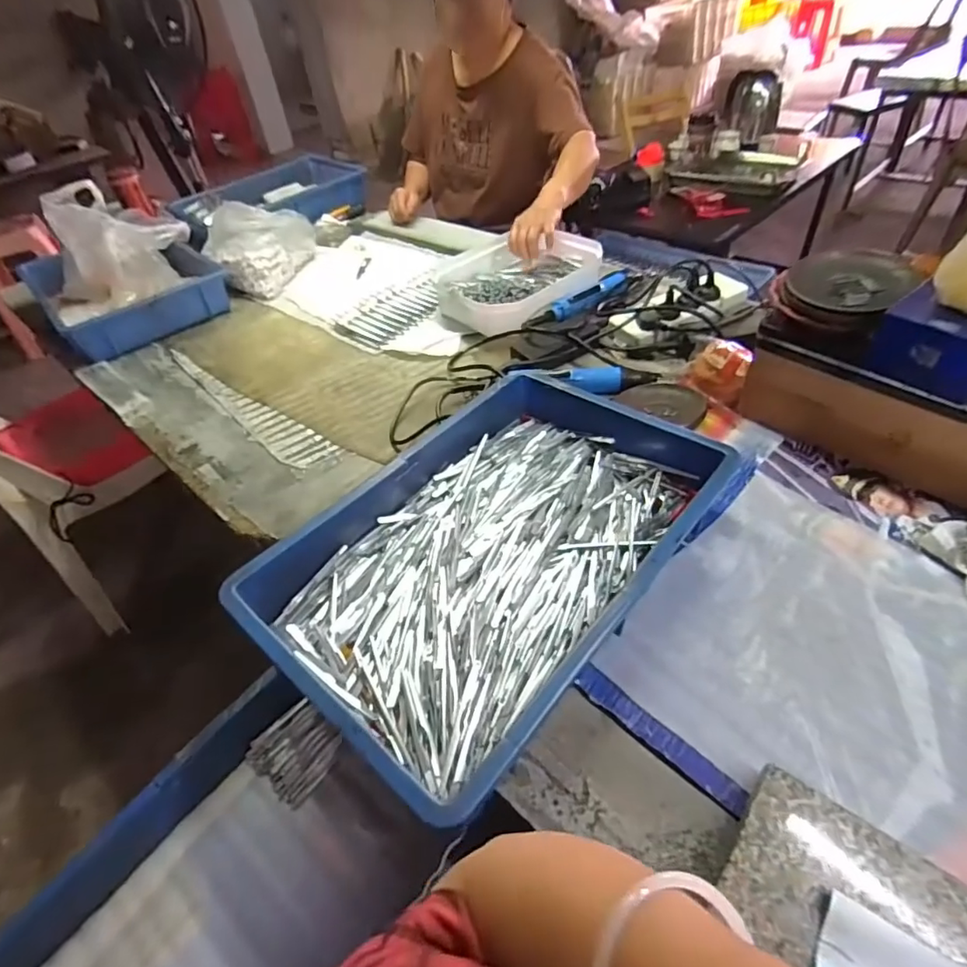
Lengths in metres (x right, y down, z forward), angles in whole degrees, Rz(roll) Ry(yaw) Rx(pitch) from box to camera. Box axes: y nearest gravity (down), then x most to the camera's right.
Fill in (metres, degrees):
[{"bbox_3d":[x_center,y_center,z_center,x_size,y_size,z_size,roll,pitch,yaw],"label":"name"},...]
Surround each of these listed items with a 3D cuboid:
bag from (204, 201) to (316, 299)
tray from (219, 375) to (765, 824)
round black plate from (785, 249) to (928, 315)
[{"bbox_3d":[-0.476,-0.491,1.104,0.167,0.127,0.209,9,47,15],"label":"bag"},{"bbox_3d":[0.031,0.047,0.537,0.286,0.084,0.474,29,55,31],"label":"tray"},{"bbox_3d":[0.379,-0.206,0.564,0.119,0.027,0.102,21,62,37],"label":"round black plate"}]

